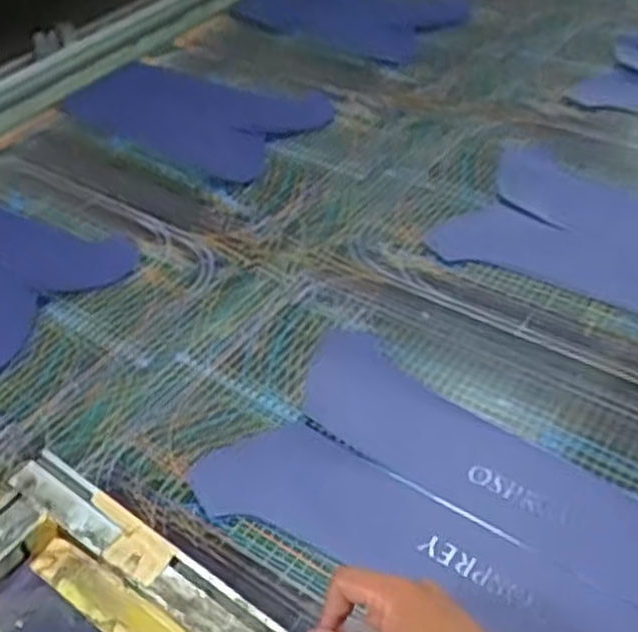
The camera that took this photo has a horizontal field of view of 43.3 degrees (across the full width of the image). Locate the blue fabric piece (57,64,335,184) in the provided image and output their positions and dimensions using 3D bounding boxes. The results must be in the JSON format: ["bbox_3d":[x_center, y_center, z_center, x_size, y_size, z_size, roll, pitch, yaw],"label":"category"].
[{"bbox_3d":[-0.183,-0.291,1.149,0.363,0.032,0.213,23,49,29],"label":"blue fabric piece"}]

